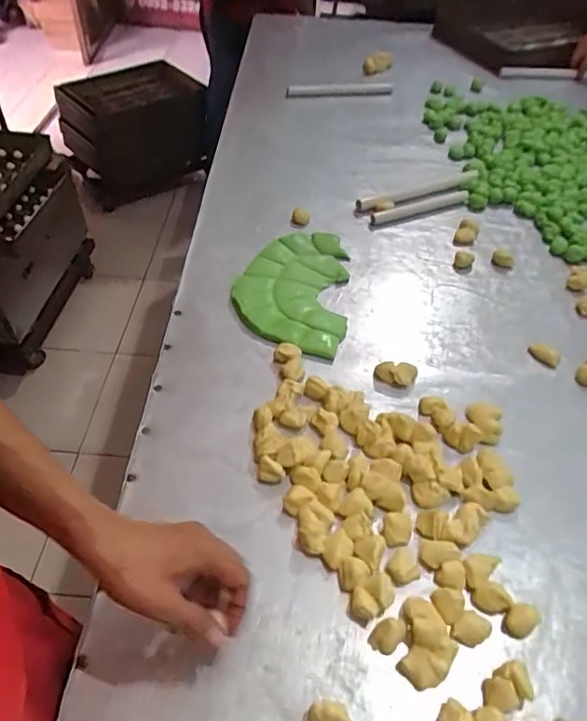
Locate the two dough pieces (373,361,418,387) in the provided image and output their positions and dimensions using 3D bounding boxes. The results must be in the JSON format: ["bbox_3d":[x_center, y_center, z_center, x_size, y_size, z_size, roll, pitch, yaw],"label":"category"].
[{"bbox_3d":[0.135,0.018,0.736,0.054,0.036,0.021,15,49,9],"label":"two dough pieces"}]

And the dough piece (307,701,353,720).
[{"bbox_3d":[0.031,0.310,0.476,0.037,0.021,0.025,5,48,0],"label":"dough piece"}]

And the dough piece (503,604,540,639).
[{"bbox_3d":[0.218,0.250,0.531,0.031,0.020,0.026,-22,53,-22],"label":"dough piece"}]

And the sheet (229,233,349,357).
[{"bbox_3d":[-0.002,-0.113,0.852,0.167,0.013,0.266,5,48,1],"label":"sheet"}]

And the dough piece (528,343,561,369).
[{"bbox_3d":[0.359,-0.009,0.790,0.026,0.013,0.044,-33,58,-29],"label":"dough piece"}]

